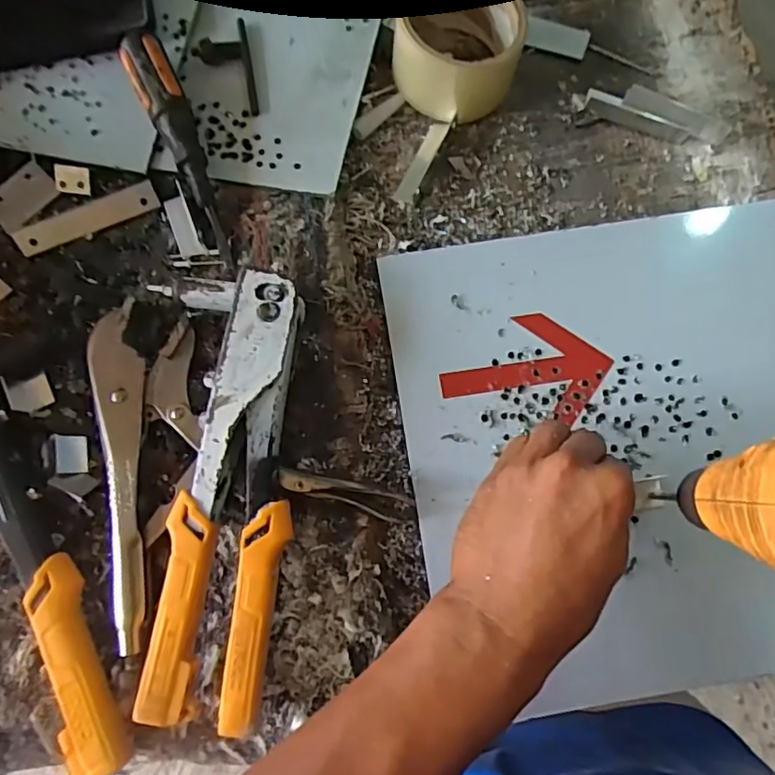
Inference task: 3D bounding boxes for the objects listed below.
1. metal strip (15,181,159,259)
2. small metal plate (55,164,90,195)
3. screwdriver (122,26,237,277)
[{"bbox_3d":[-0.199,-0.113,0.387,0.092,0.006,0.023,-23,78,-8],"label":"metal strip"},{"bbox_3d":[-0.210,-0.139,0.388,0.022,0.004,0.018,3,95,-9],"label":"small metal plate"},{"bbox_3d":[-0.133,-0.157,0.379,0.028,0.032,0.160,-24,78,-8],"label":"screwdriver"}]

